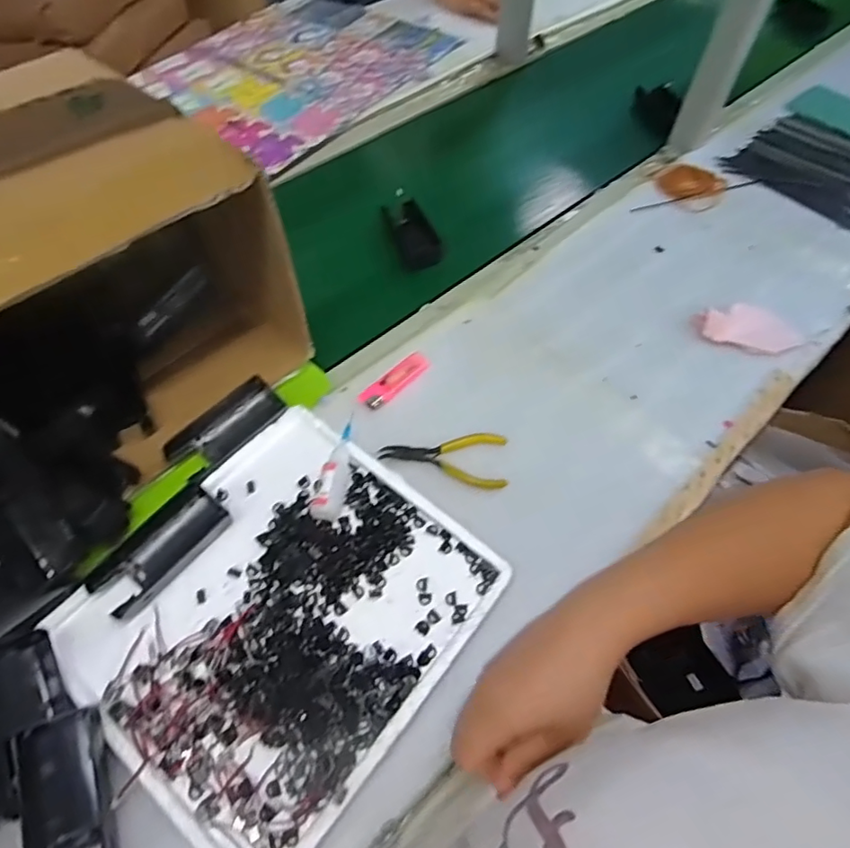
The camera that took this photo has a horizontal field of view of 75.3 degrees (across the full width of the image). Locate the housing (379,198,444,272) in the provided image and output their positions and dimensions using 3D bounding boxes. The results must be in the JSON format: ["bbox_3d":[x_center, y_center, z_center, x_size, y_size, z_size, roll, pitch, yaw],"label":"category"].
[{"bbox_3d":[-0.016,-0.238,0.693,0.051,0.021,0.105,-15,60,-11],"label":"housing"}]

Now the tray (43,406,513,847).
[{"bbox_3d":[-0.108,0.138,0.422,0.246,0.018,0.269,35,63,18],"label":"tray"}]

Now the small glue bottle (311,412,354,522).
[{"bbox_3d":[-0.076,0.036,0.481,0.022,0.022,0.098,9,58,3],"label":"small glue bottle"}]

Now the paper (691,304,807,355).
[{"bbox_3d":[0.355,-0.107,0.604,0.118,0.020,0.056,16,59,8],"label":"paper"}]

